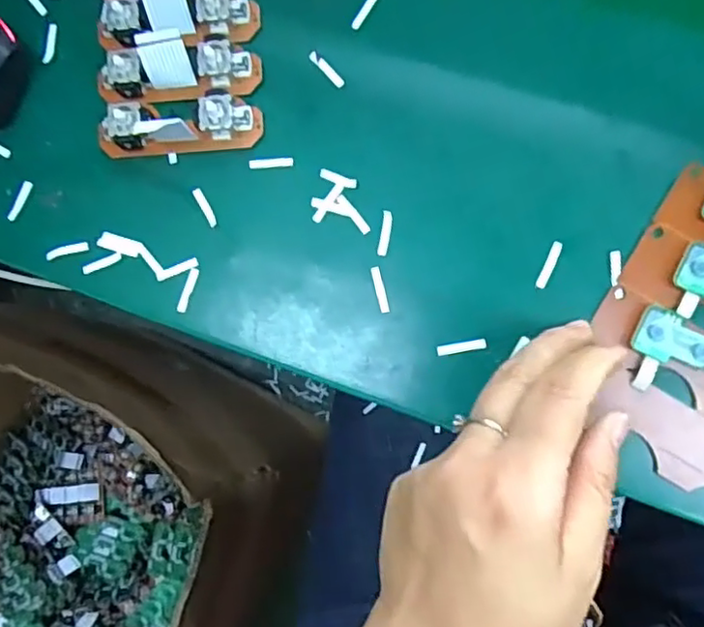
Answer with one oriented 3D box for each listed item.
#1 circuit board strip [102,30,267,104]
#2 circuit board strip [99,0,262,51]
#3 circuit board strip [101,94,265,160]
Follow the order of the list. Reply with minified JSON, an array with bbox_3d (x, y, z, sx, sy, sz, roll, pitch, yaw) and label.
[{"bbox_3d":[-0.080,-0.112,0.289,0.073,0.022,0.022,-5,83,9],"label":"circuit board strip"},{"bbox_3d":[-0.080,-0.135,0.291,0.071,0.021,0.020,-3,83,9],"label":"circuit board strip"},{"bbox_3d":[-0.080,-0.085,0.290,0.074,0.020,0.021,-1,84,9],"label":"circuit board strip"}]

